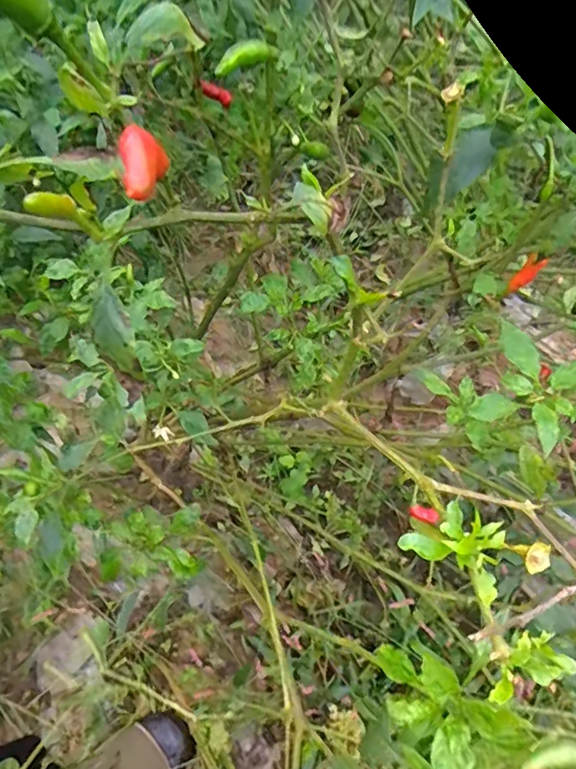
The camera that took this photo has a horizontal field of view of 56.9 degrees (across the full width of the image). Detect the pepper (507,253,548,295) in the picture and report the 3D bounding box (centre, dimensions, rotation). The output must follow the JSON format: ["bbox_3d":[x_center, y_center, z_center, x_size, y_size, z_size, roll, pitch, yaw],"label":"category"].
[{"bbox_3d":[0.166,-0.077,0.371,0.010,0.031,0.011,4,51,-29],"label":"pepper"}]

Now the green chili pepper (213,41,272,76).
[{"bbox_3d":[-0.023,-0.160,0.260,0.030,0.011,0.007,-24,58,-13],"label":"green chili pepper"}]

